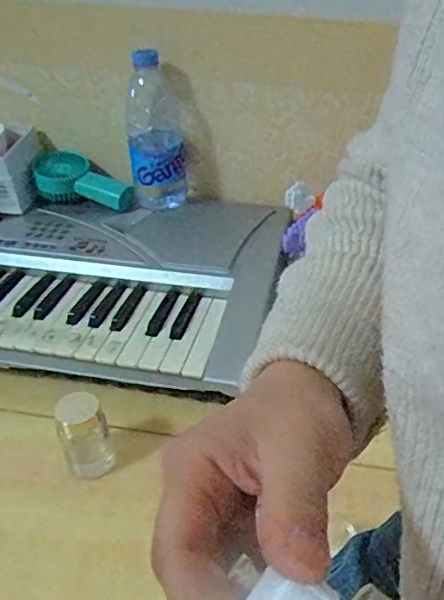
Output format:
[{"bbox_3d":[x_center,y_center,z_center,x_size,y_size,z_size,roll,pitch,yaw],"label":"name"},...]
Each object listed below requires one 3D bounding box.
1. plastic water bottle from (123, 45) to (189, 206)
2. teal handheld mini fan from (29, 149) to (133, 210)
[{"bbox_3d":[-0.087,-0.212,0.752,0.073,0.197,0.059,-7,37,-6],"label":"plastic water bottle"},{"bbox_3d":[-0.192,-0.166,0.815,0.150,0.043,0.074,23,42,7],"label":"teal handheld mini fan"}]

